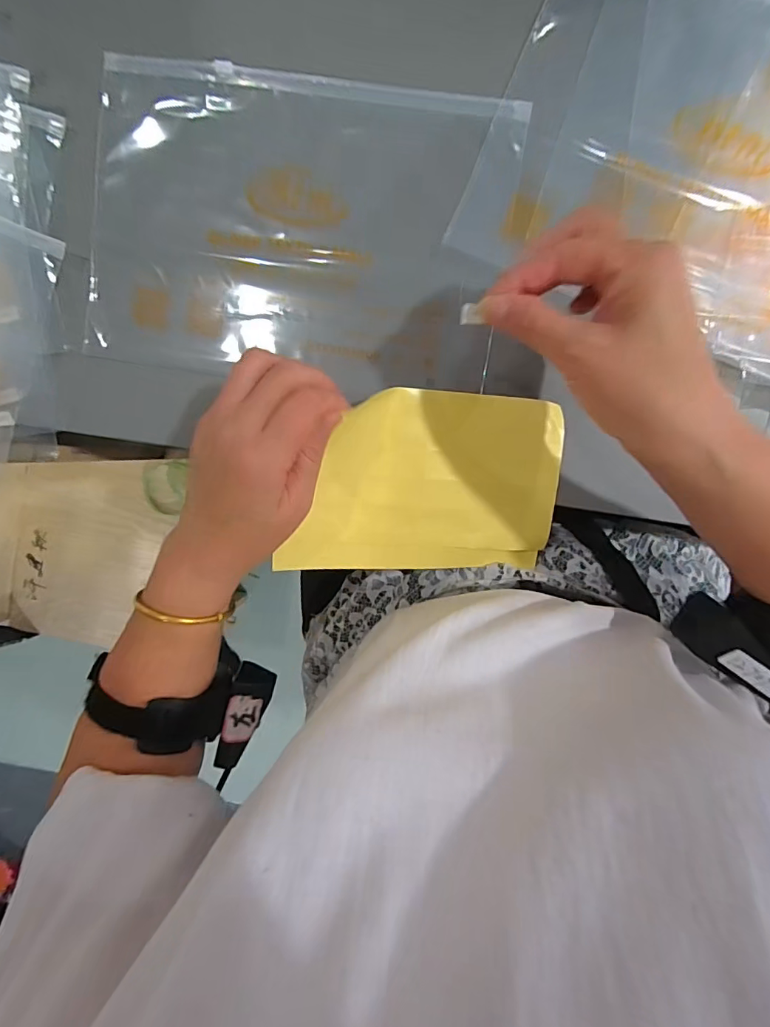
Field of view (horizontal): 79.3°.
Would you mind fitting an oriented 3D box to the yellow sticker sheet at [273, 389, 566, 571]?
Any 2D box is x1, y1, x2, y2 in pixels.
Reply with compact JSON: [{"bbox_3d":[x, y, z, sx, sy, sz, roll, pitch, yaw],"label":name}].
[{"bbox_3d":[0.022,-0.019,0.328,0.190,0.037,0.125,3,98,2],"label":"yellow sticker sheet"}]

